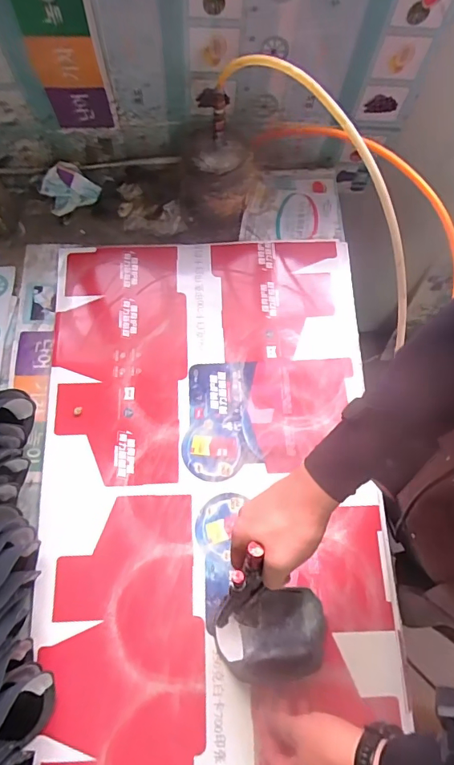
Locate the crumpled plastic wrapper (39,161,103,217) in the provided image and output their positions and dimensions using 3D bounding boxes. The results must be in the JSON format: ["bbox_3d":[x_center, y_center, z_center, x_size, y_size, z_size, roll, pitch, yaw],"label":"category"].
[{"bbox_3d":[-0.265,-0.328,0.757,0.092,0.042,0.066,-22,73,-8],"label":"crumpled plastic wrapper"}]

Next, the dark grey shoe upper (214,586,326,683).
[{"bbox_3d":[0.057,0.306,0.552,0.131,0.043,0.091,-9,73,-3],"label":"dark grey shoe upper"}]

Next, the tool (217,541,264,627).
[{"bbox_3d":[0.015,0.195,0.424,0.031,0.108,0.027,19,29,6],"label":"tool"}]

